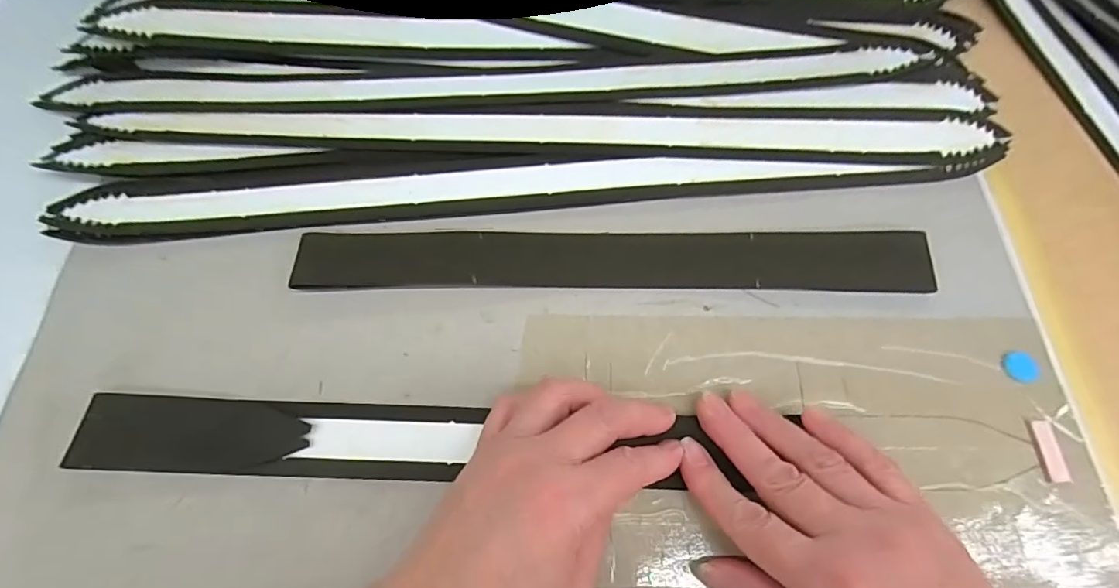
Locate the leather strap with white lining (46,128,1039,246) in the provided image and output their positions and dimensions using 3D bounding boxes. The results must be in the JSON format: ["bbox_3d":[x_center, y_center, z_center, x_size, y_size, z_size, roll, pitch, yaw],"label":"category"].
[{"bbox_3d":[-0.006,-0.069,0.311,0.551,0.013,0.039,-4,68,-3],"label":"leather strap with white lining"}]

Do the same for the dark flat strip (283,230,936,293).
[{"bbox_3d":[0.033,-0.019,0.296,0.354,0.007,0.037,0,66,-2],"label":"dark flat strip"}]

